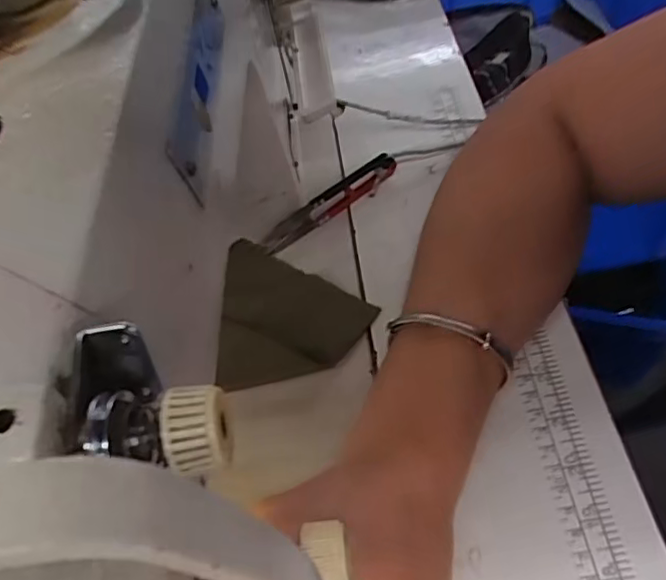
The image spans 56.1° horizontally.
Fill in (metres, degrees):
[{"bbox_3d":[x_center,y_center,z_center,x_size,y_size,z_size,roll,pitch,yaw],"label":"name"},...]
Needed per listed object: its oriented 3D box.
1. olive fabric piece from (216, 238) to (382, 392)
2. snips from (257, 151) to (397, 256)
[{"bbox_3d":[-0.024,0.011,0.376,0.089,0.014,0.093,-8,52,4],"label":"olive fabric piece"},{"bbox_3d":[-0.001,-0.059,0.419,0.106,0.024,0.010,-36,55,-16],"label":"snips"}]

